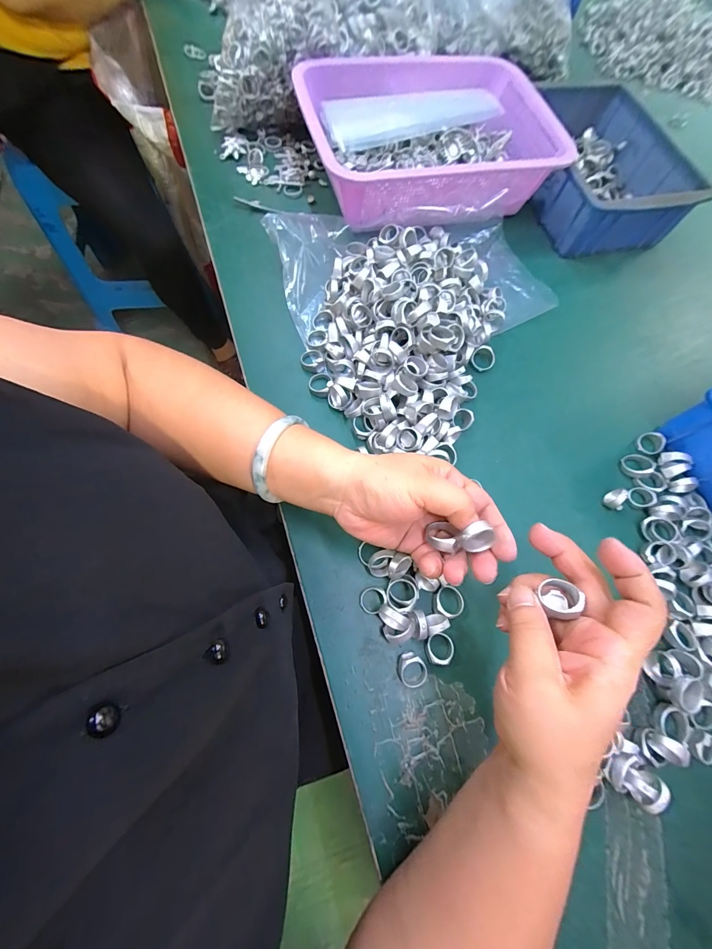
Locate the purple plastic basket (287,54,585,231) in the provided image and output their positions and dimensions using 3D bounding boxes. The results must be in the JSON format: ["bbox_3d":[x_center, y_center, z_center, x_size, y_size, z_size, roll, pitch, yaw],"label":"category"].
[{"bbox_3d":[0.093,-0.424,0.439,0.300,0.074,0.225,-14,73,-10],"label":"purple plastic basket"}]

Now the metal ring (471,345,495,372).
[{"bbox_3d":[0.142,-0.130,0.384,0.025,0.013,0.030,29,71,5],"label":"metal ring"}]

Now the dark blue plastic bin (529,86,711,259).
[{"bbox_3d":[0.324,-0.419,0.468,0.178,0.068,0.246,-8,72,-8],"label":"dark blue plastic bin"}]

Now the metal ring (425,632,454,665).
[{"bbox_3d":[0.067,0.140,0.276,0.022,0.007,0.023,3,49,-4],"label":"metal ring"}]

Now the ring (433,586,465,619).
[{"bbox_3d":[0.078,0.107,0.289,0.026,0.007,0.027,3,55,-5],"label":"ring"}]

